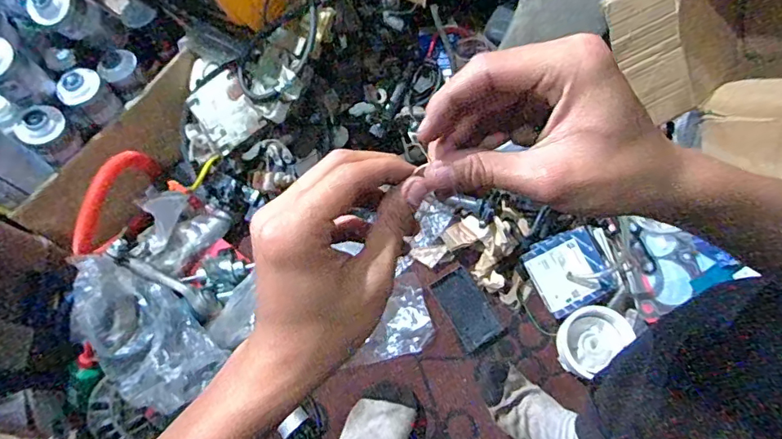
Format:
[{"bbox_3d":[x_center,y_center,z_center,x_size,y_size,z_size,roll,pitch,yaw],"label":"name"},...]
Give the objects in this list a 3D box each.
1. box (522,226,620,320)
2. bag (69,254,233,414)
[{"bbox_3d":[0.282,0.080,0.747,0.121,0.043,0.111,-25,69,-7],"label":"box"},{"bbox_3d":[-0.340,0.146,0.627,0.207,0.071,0.124,40,75,16],"label":"bag"}]

